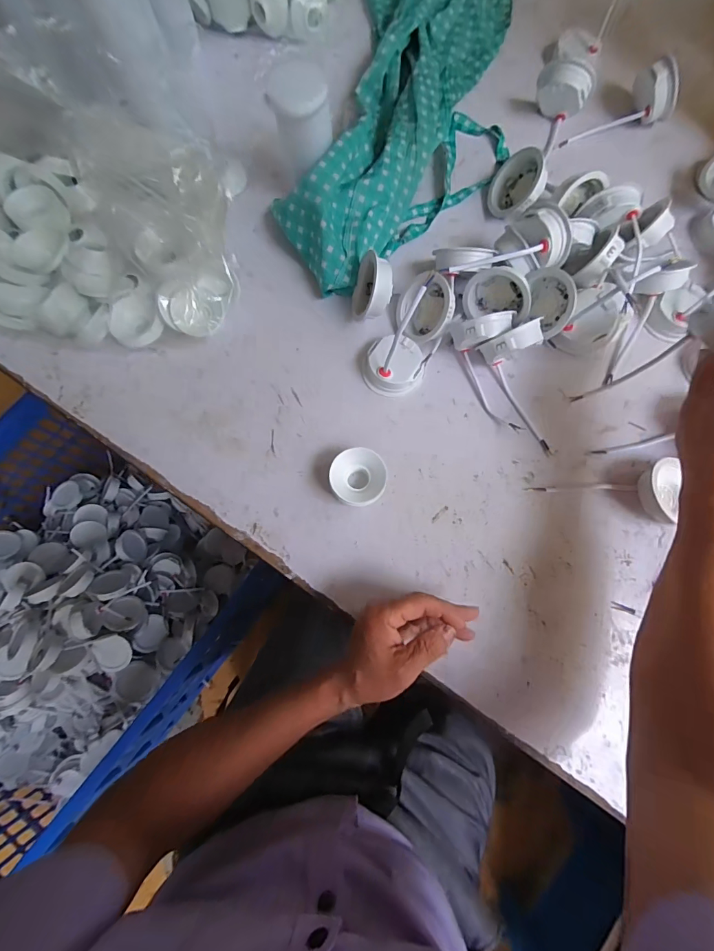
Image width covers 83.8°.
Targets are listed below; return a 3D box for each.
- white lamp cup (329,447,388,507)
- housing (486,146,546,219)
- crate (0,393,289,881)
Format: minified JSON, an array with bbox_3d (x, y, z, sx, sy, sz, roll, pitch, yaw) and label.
[{"bbox_3d":[0.001,0.003,0.408,0.056,0.037,0.055,0,76,0],"label":"white lamp cup"},{"bbox_3d":[0.196,-0.354,0.482,0.070,0.030,0.065,34,114,42],"label":"housing"},{"bbox_3d":[-0.675,0.318,0.857,0.561,0.312,0.755,36,79,8],"label":"crate"}]

